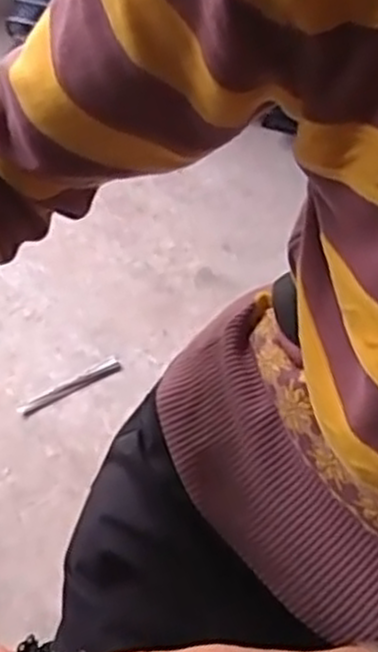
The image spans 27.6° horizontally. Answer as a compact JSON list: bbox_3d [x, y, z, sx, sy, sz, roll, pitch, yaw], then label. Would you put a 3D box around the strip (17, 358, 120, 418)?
[{"bbox_3d":[-0.179,0.092,1.165,0.169,0.006,0.030,-27,50,-27],"label":"strip"}]

